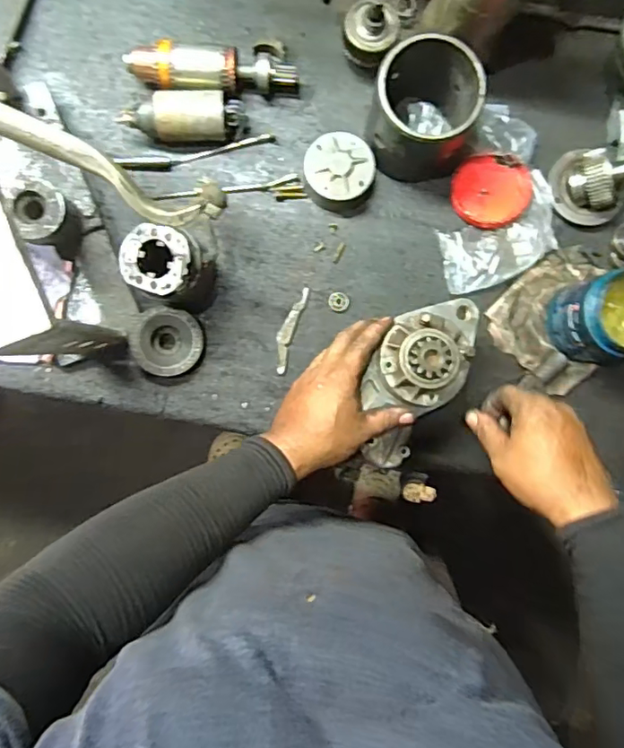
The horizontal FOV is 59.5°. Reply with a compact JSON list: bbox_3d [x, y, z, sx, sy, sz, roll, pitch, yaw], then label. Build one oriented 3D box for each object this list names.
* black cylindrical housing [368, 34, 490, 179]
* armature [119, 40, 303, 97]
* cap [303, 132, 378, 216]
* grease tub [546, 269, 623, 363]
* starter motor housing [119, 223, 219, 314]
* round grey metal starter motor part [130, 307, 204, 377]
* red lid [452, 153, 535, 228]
[{"bbox_3d":[0.129,-0.293,0.600,0.116,0.112,0.125,0,88,-3],"label":"black cylindrical housing"},{"bbox_3d":[-0.114,-0.349,0.633,0.196,0.045,0.055,3,88,-3],"label":"armature"},{"bbox_3d":[0.032,-0.234,0.639,0.079,0.044,0.085,0,88,-3],"label":"cap"},{"bbox_3d":[0.324,-0.060,0.603,0.089,0.102,0.083,0,88,-3],"label":"grease tub"},{"bbox_3d":[-0.150,-0.111,0.595,0.086,0.125,0.075,8,87,-3],"label":"starter motor housing"},{"bbox_3d":[-0.168,-0.038,0.638,0.076,0.034,0.076,0,88,-3],"label":"round grey metal starter motor part"},{"bbox_3d":[0.214,-0.216,0.649,0.090,0.019,0.081,5,88,-3],"label":"red lid"}]

